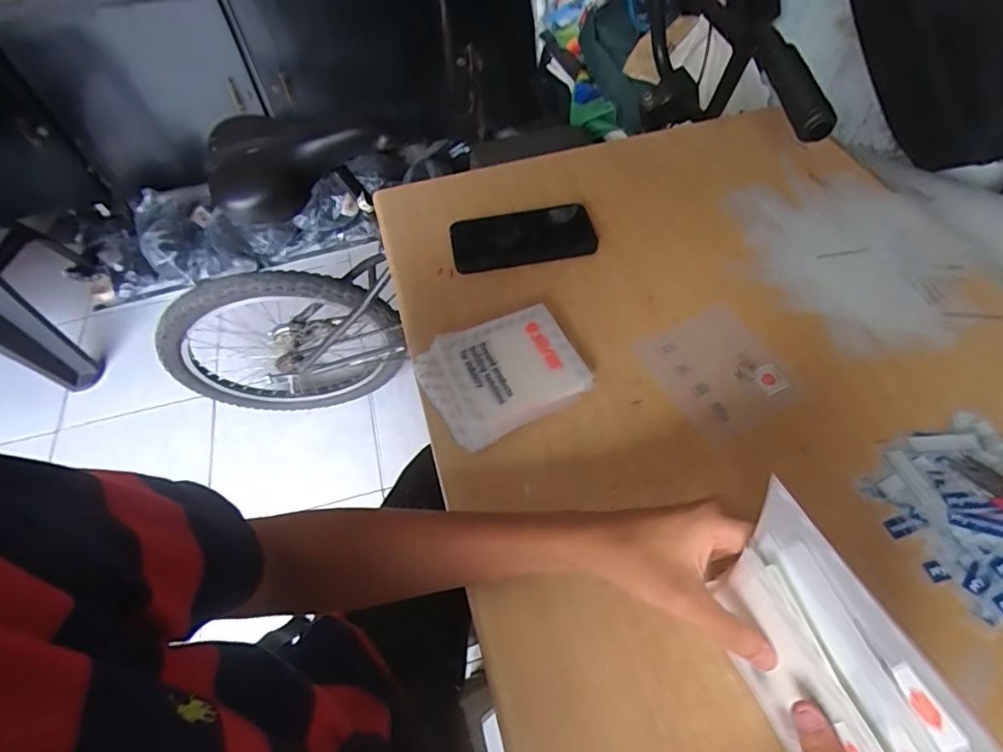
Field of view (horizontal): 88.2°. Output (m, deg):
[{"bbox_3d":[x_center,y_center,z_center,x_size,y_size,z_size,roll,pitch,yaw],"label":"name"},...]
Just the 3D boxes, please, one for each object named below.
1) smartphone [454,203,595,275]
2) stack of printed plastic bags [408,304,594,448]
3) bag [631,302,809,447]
[{"bbox_3d":[0.024,-0.152,0.570,0.153,0.015,0.077,-10,56,-3],"label":"smartphone"},{"bbox_3d":[0.002,-0.002,0.462,0.133,0.026,0.106,-24,57,-12],"label":"stack of printed plastic bags"},{"bbox_3d":[0.197,-0.008,0.466,0.108,0.004,0.117,-24,57,-12],"label":"bag"}]

